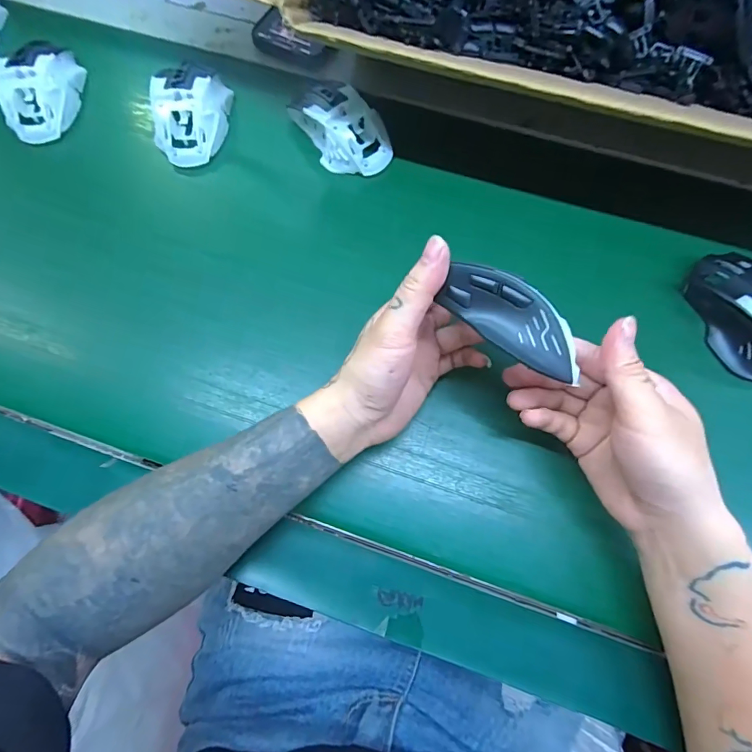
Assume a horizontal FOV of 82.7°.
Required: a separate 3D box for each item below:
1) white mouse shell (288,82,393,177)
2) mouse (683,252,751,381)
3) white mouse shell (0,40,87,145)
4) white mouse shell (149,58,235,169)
[{"bbox_3d":[-0.028,-0.226,0.395,0.063,0.041,0.087,-44,78,-9],"label":"white mouse shell"},{"bbox_3d":[0.297,-0.047,0.338,0.059,0.042,0.113,-26,76,-5],"label":"mouse"},{"bbox_3d":[-0.324,-0.276,0.409,0.061,0.031,0.096,-7,75,0],"label":"white mouse shell"},{"bbox_3d":[-0.176,-0.254,0.406,0.062,0.039,0.108,3,76,3],"label":"white mouse shell"}]

